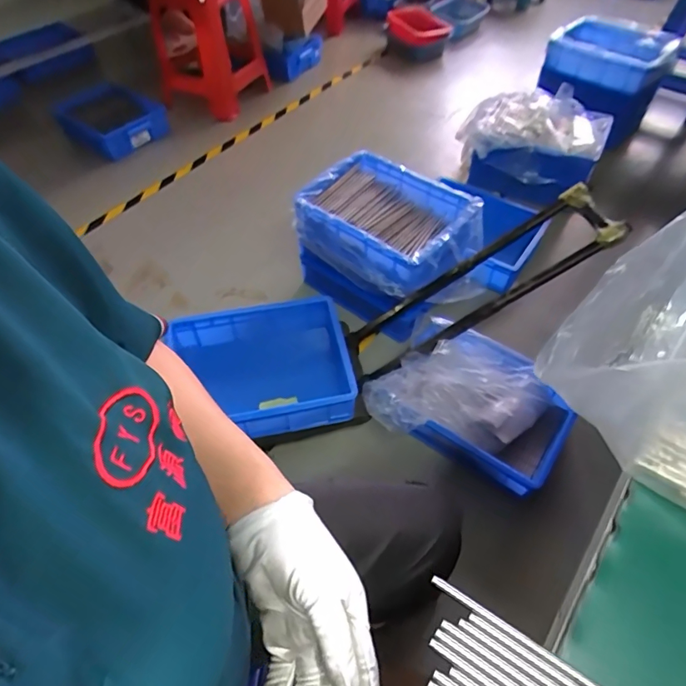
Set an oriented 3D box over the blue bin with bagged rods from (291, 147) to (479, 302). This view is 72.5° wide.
[{"bbox_3d":[0.134,-0.309,1.243,0.474,0.141,0.338,27,58,21],"label":"blue bin with bagged rods"}]

